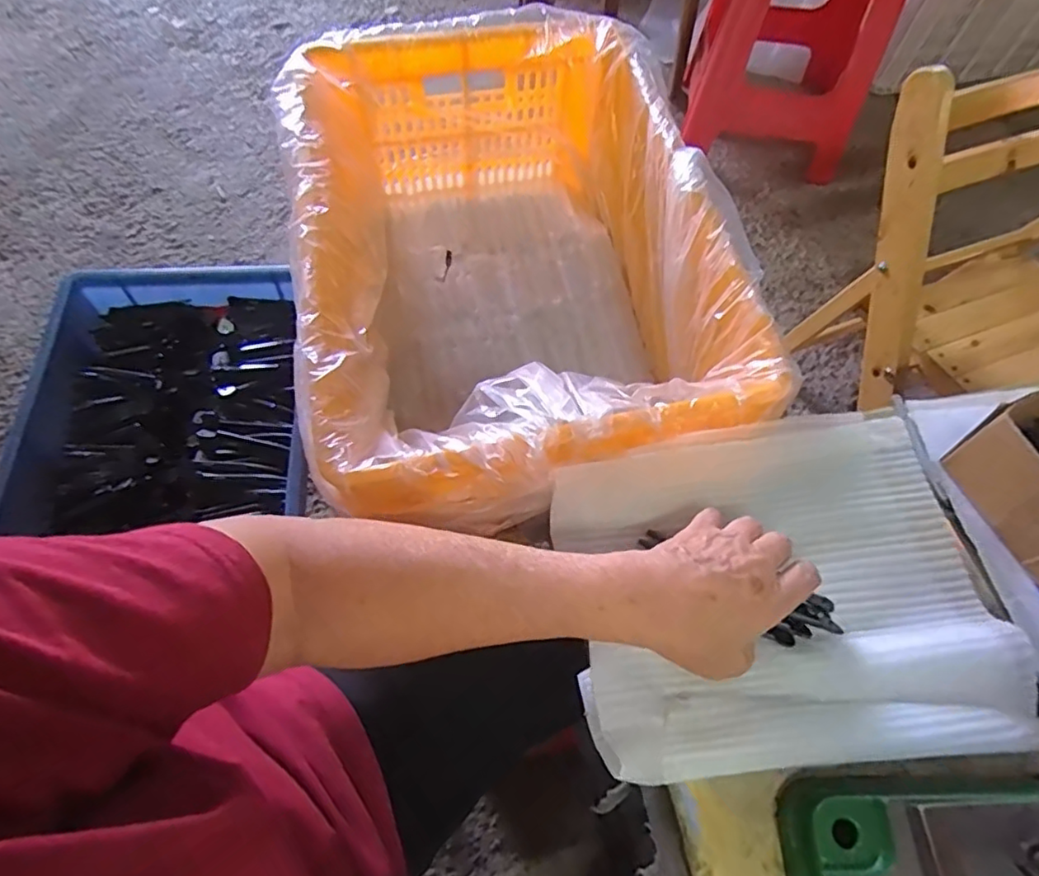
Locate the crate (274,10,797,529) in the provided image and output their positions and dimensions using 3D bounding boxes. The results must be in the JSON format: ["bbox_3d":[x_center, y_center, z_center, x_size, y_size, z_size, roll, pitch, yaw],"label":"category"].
[{"bbox_3d":[-0.015,-0.149,0.596,0.354,0.218,0.499,-10,63,-6],"label":"crate"}]

